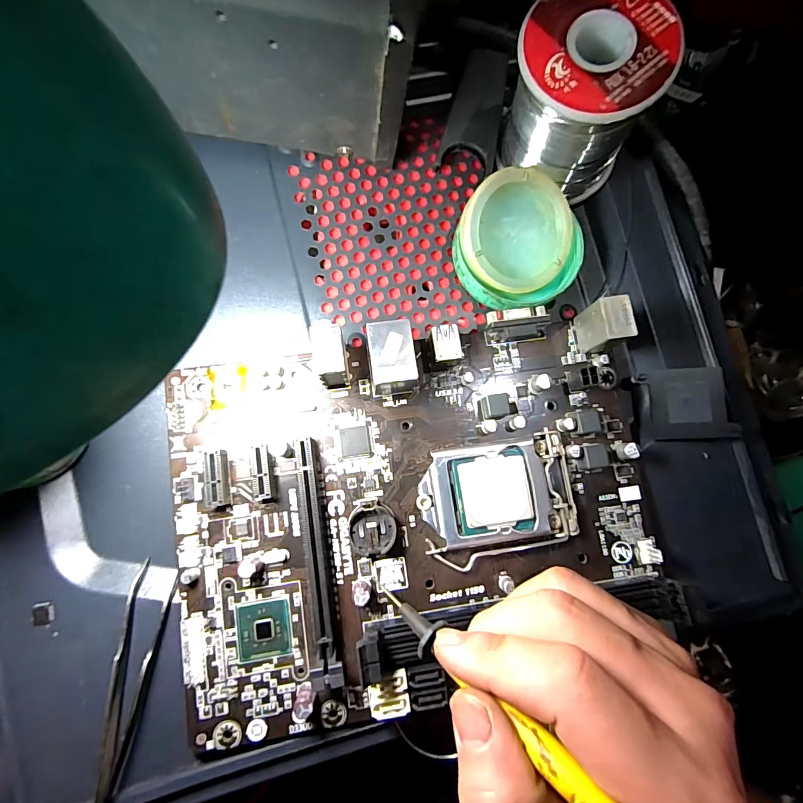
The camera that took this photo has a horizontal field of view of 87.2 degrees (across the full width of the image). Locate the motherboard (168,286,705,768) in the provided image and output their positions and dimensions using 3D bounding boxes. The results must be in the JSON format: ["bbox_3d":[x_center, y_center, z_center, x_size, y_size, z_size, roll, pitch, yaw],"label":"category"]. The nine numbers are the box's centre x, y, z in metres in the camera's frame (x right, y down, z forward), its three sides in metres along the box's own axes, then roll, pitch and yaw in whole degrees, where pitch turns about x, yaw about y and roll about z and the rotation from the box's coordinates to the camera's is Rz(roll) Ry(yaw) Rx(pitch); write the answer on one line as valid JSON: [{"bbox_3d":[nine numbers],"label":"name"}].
[{"bbox_3d":[0.011,0.046,0.190,0.216,0.030,0.164,-10,85,-5],"label":"motherboard"}]

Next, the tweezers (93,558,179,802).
[{"bbox_3d":[-0.114,0.126,0.176,0.017,0.017,0.103,7,84,-3],"label":"tweezers"}]

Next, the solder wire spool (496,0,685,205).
[{"bbox_3d":[0.082,-0.140,0.197,0.063,0.068,0.056,17,90,4],"label":"solder wire spool"}]

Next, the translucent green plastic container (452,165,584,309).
[{"bbox_3d":[0.058,-0.080,0.213,0.067,0.022,0.062,-1,92,-20],"label":"translucent green plastic container"}]

